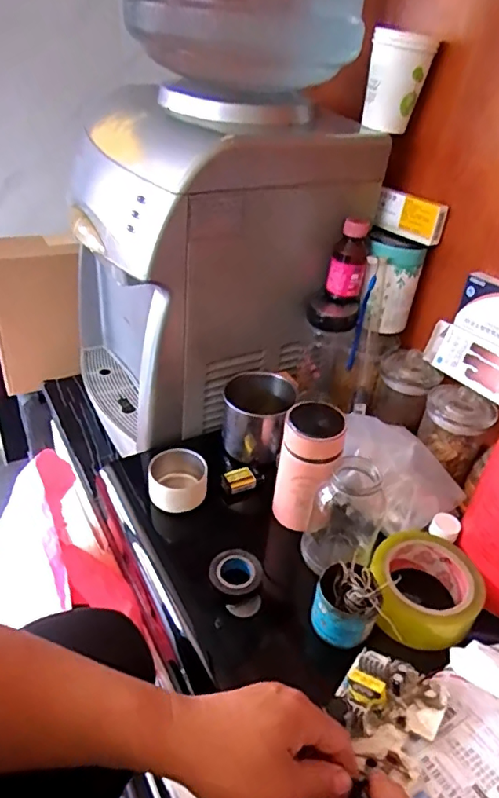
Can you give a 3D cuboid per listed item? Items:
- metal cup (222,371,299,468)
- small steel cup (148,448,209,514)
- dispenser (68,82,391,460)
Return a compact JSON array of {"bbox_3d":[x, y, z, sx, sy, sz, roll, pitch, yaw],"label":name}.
[{"bbox_3d":[0.010,0.024,0.703,0.087,0.098,0.087,5,36,-3],"label":"metal cup"},{"bbox_3d":[-0.083,0.097,0.624,0.064,0.044,0.066,5,36,-3],"label":"small steel cup"},{"bbox_3d":[-0.062,-0.188,0.747,0.314,0.404,0.290,-11,39,-23],"label":"dispenser"}]

